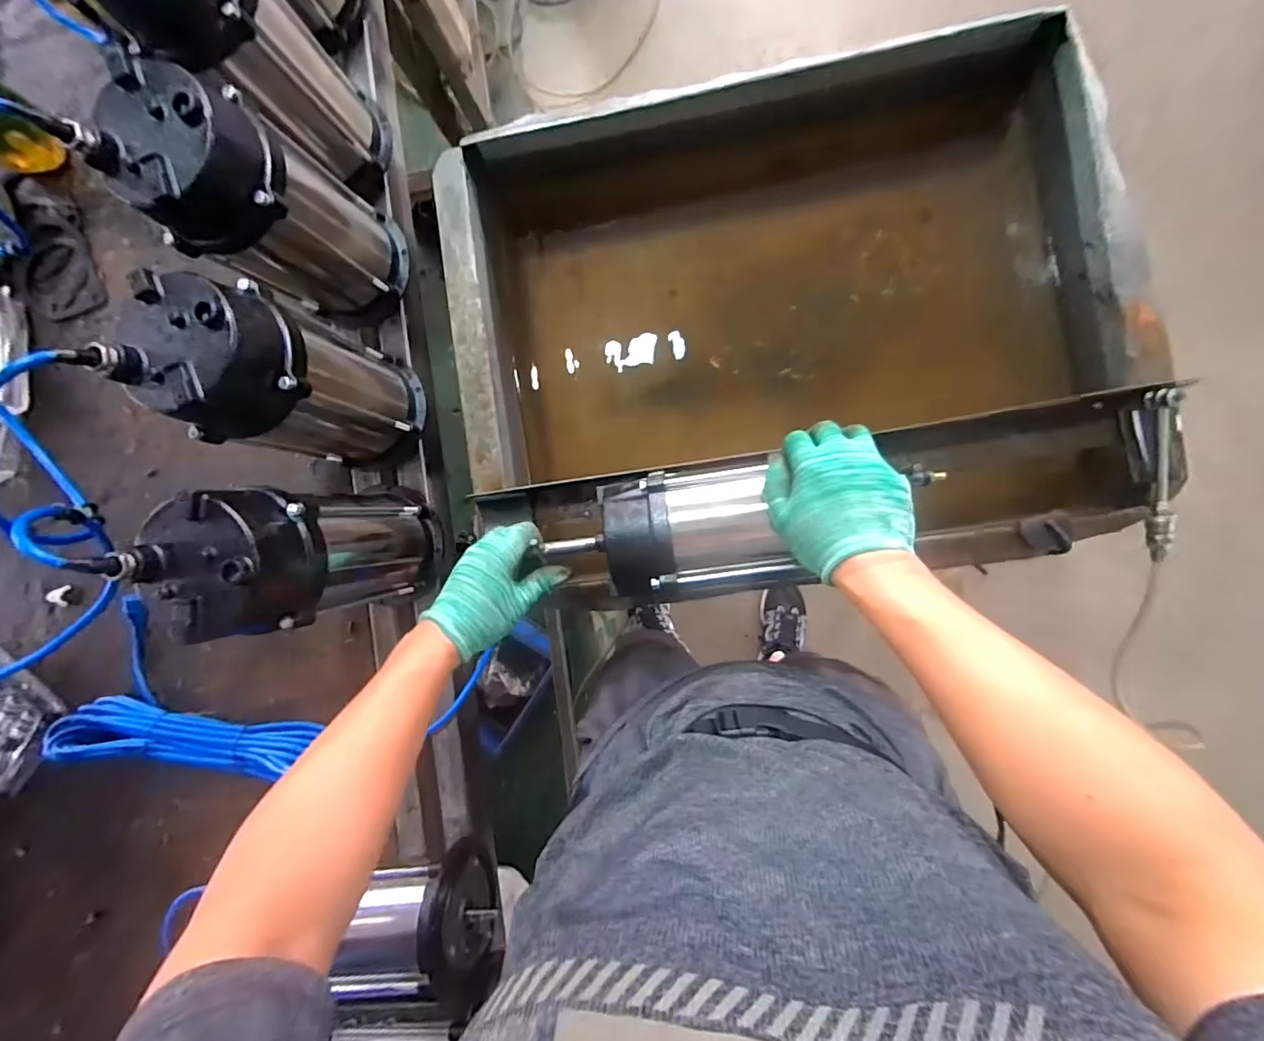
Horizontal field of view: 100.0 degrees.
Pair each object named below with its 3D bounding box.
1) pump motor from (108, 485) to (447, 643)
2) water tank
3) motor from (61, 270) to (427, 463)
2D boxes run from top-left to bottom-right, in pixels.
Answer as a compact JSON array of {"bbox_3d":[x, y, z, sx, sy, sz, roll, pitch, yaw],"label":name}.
[{"bbox_3d":[-0.304,0.030,0.529,0.120,0.268,0.126,20,92,7],"label":"pump motor"},{"bbox_3d":[0.172,-0.239,0.703,0.743,0.238,0.589,-8,89,7],"label":"water tank"},{"bbox_3d":[-0.327,-0.133,0.520,0.124,0.249,0.121,-31,86,6],"label":"motor"}]

